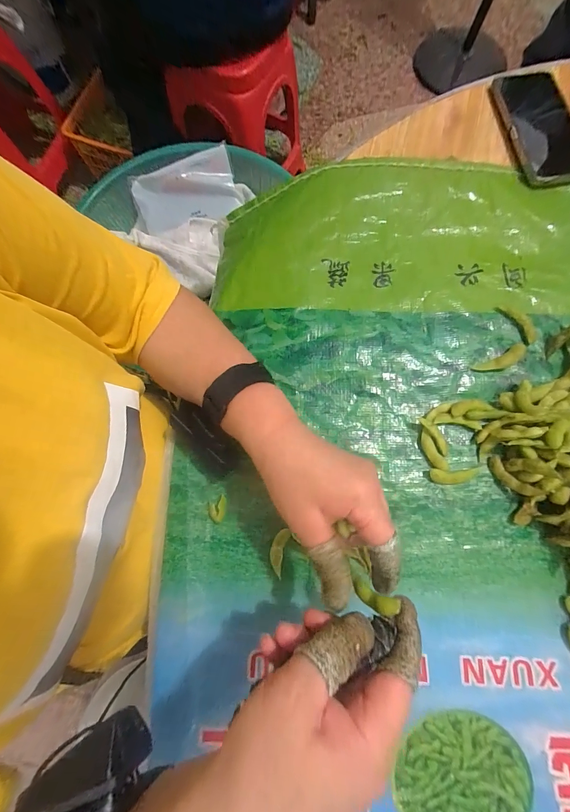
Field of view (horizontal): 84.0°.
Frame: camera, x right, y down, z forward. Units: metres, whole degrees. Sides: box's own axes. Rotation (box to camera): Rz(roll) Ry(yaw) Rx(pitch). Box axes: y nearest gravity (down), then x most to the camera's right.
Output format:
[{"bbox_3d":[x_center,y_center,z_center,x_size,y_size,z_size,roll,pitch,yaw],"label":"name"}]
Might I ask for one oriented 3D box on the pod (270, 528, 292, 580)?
[{"bbox_3d":[-0.006,0.132,0.286,0.014,0.005,0.040,15,78,4],"label":"pod"}]

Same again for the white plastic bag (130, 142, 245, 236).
[{"bbox_3d":[-0.175,-0.376,0.563,0.176,0.025,0.096,-16,114,2],"label":"white plastic bag"}]

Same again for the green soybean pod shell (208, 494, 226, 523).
[{"bbox_3d":[-0.064,0.096,0.296,0.015,0.004,0.024,6,78,2],"label":"green soybean pod shell"}]

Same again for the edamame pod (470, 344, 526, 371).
[{"bbox_3d":[0.219,-0.046,0.318,0.058,0.007,0.017,-26,79,-5],"label":"edamame pod"}]

